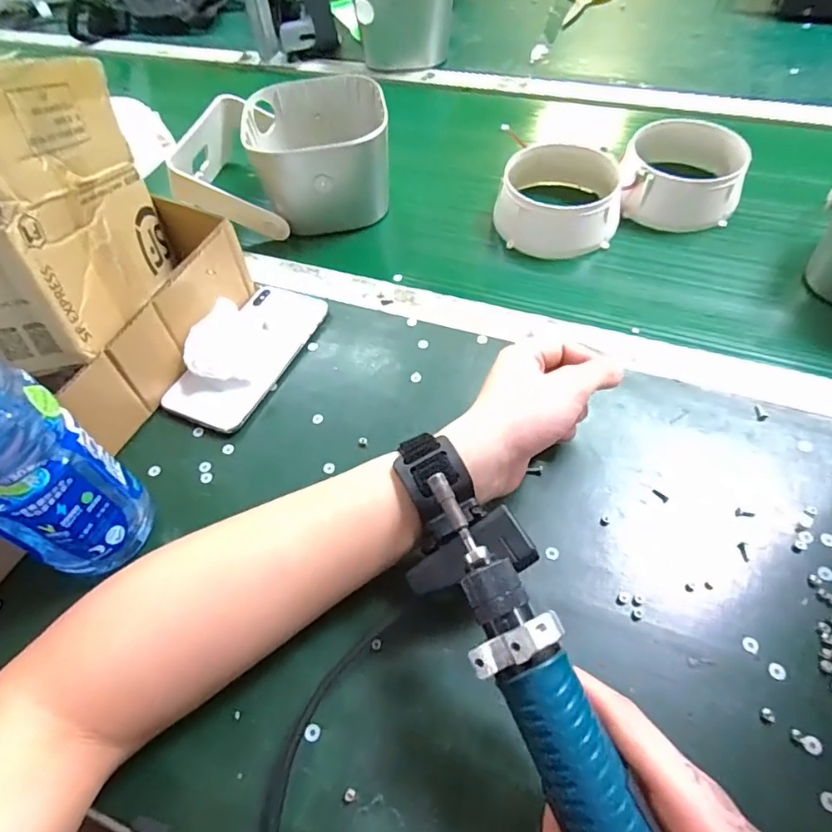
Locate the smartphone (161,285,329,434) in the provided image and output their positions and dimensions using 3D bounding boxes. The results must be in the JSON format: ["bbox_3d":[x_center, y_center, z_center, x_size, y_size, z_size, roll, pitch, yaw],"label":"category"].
[{"bbox_3d":[-0.144,-0.059,0.457,0.072,0.014,0.158,20,58,15],"label":"smartphone"}]

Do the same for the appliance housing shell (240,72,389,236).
[{"bbox_3d":[-0.102,-0.279,0.564,0.136,0.087,0.140,-7,55,-1],"label":"appliance housing shell"}]

